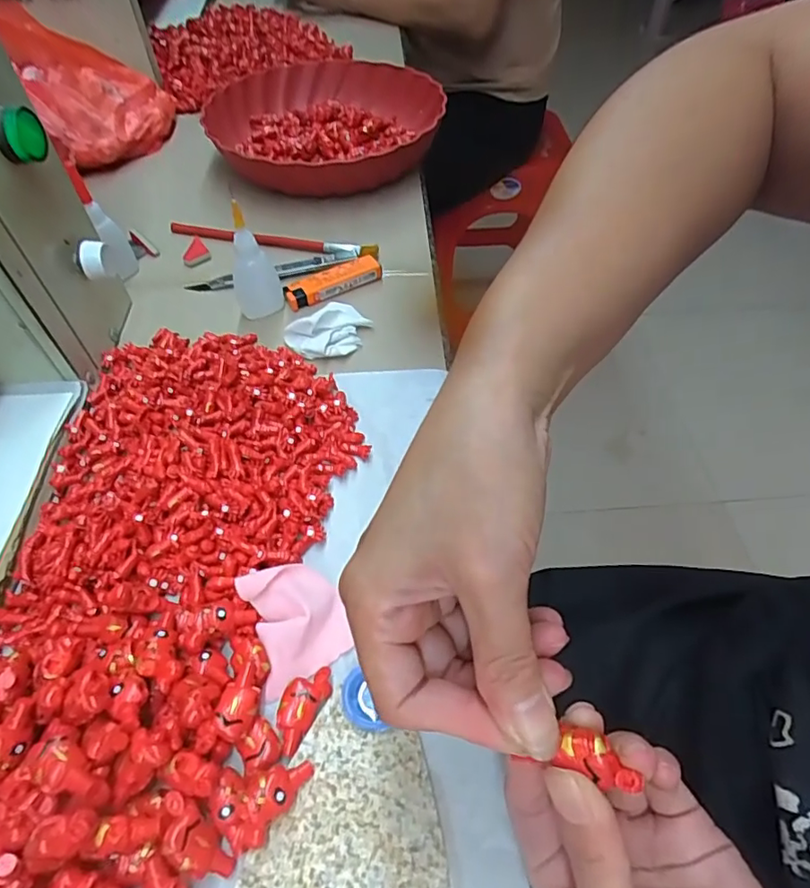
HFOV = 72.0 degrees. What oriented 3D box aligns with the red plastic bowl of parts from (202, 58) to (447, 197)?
[{"bbox_3d":[-0.085,-0.332,0.578,0.227,0.066,0.234,2,51,-3],"label":"red plastic bowl of parts"}]

